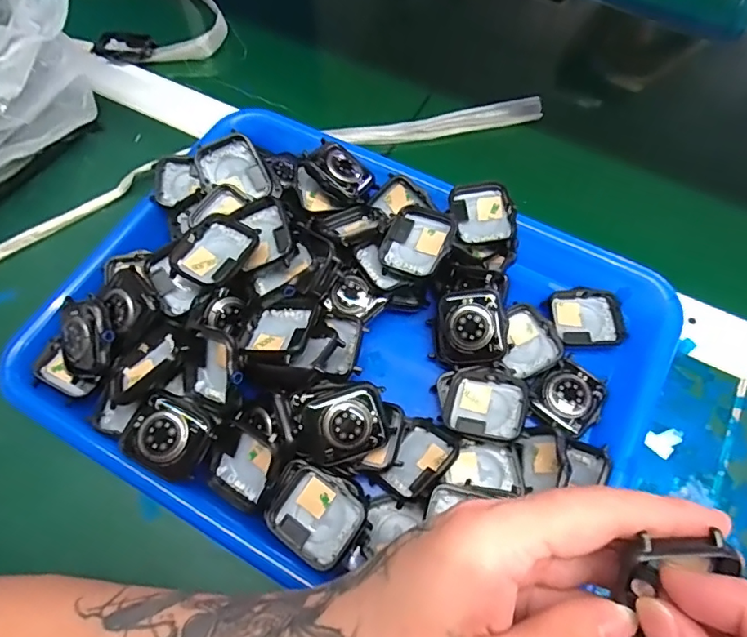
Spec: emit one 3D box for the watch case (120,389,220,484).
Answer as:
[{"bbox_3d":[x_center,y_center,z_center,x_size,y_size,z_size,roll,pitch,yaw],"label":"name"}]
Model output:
[{"bbox_3d":[-0.104,0.060,0.255,0.041,0.013,0.037,25,68,12],"label":"watch case"}]

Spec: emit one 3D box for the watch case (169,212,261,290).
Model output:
[{"bbox_3d":[-0.087,-0.038,0.278,0.037,0.010,0.045,30,69,14],"label":"watch case"}]

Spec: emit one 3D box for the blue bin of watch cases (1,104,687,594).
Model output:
[{"bbox_3d":[-0.014,0.008,0.286,0.327,0.052,0.243,25,68,13],"label":"blue bin of watch cases"}]

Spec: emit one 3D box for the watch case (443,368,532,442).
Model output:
[{"bbox_3d":[0.064,0.047,0.279,0.042,0.009,0.042,7,62,22],"label":"watch case"}]

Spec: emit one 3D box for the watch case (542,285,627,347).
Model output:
[{"bbox_3d":[0.131,-0.001,0.310,0.045,0.007,0.036,2,65,2],"label":"watch case"}]

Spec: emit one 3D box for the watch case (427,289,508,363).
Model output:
[{"bbox_3d":[0.055,0.004,0.290,0.043,0.016,0.042,-1,91,12],"label":"watch case"}]

